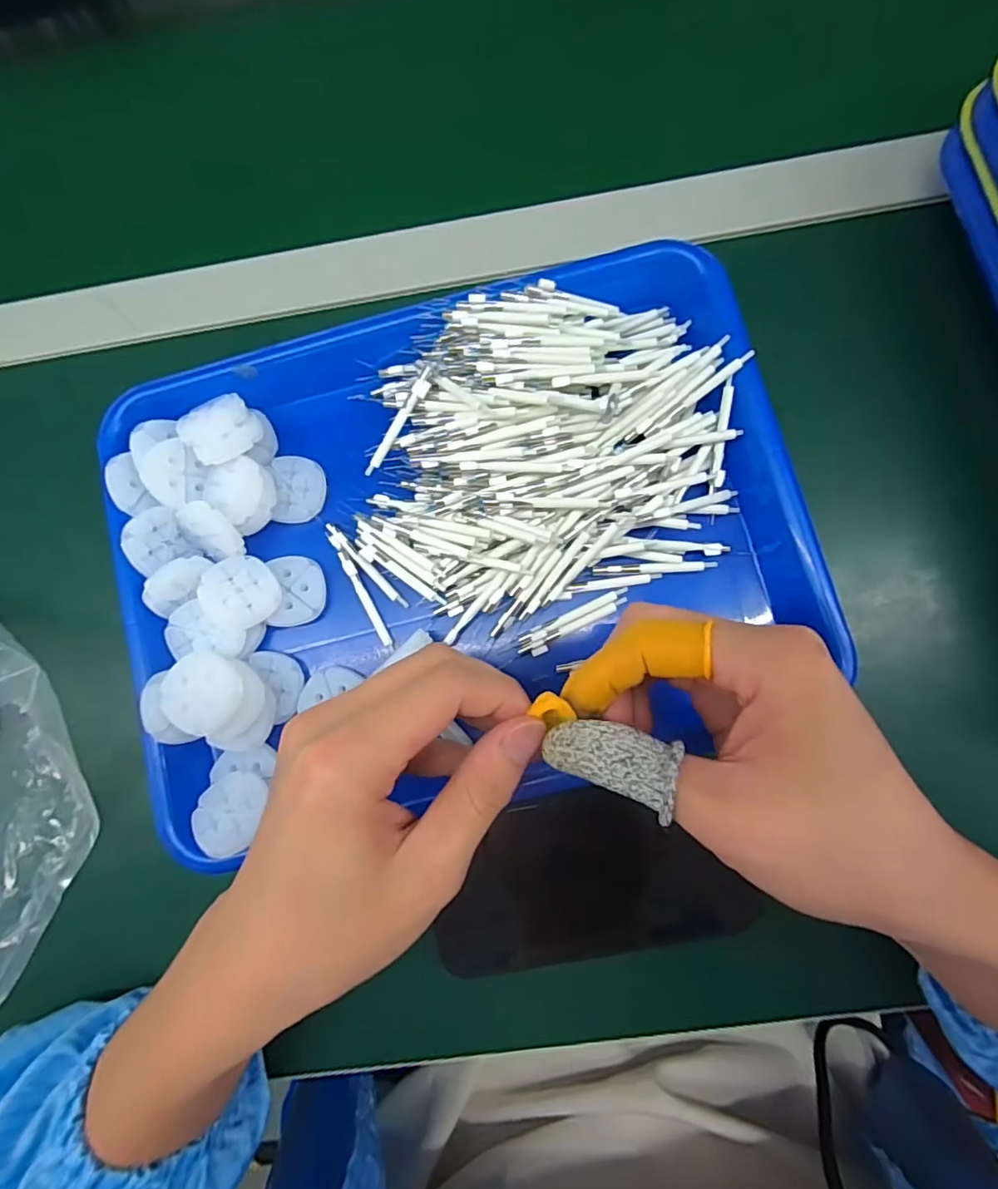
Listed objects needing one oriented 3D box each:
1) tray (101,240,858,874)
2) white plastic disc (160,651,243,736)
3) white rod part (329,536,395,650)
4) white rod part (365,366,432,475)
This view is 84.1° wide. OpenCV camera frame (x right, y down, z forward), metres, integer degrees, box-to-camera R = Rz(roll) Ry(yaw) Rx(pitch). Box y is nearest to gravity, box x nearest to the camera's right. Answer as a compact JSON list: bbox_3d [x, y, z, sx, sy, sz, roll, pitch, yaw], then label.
[{"bbox_3d":[-0.022,-0.026,0.270,0.325,0.039,0.244,-16,82,1],"label":"tray"},{"bbox_3d":[-0.135,0.044,0.251,0.035,0.005,0.036,-1,76,3],"label":"white plastic disc"},{"bbox_3d":[-0.069,-0.002,0.277,0.006,0.005,0.064,-28,82,0],"label":"white rod part"},{"bbox_3d":[-0.047,-0.083,0.267,0.006,0.005,0.057,35,99,7],"label":"white rod part"}]

